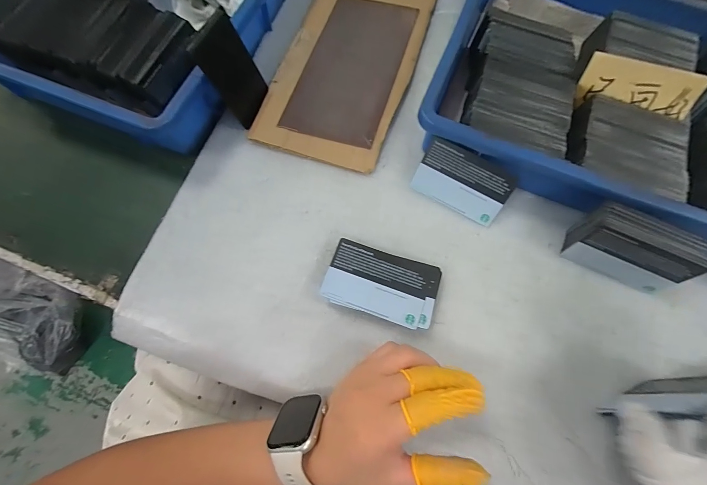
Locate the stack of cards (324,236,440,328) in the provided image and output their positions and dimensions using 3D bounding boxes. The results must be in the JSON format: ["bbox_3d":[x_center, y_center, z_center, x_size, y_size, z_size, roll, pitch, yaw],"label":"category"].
[{"bbox_3d":[0.024,0.037,0.280,0.092,0.020,0.055,17,74,4],"label":"stack of cards"}]

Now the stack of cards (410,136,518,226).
[{"bbox_3d":[0.102,-0.057,0.299,0.083,0.056,0.005,28,30,7],"label":"stack of cards"}]

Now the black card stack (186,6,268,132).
[{"bbox_3d":[-0.110,-0.159,0.299,0.005,0.083,0.052,18,70,28],"label":"black card stack"}]

